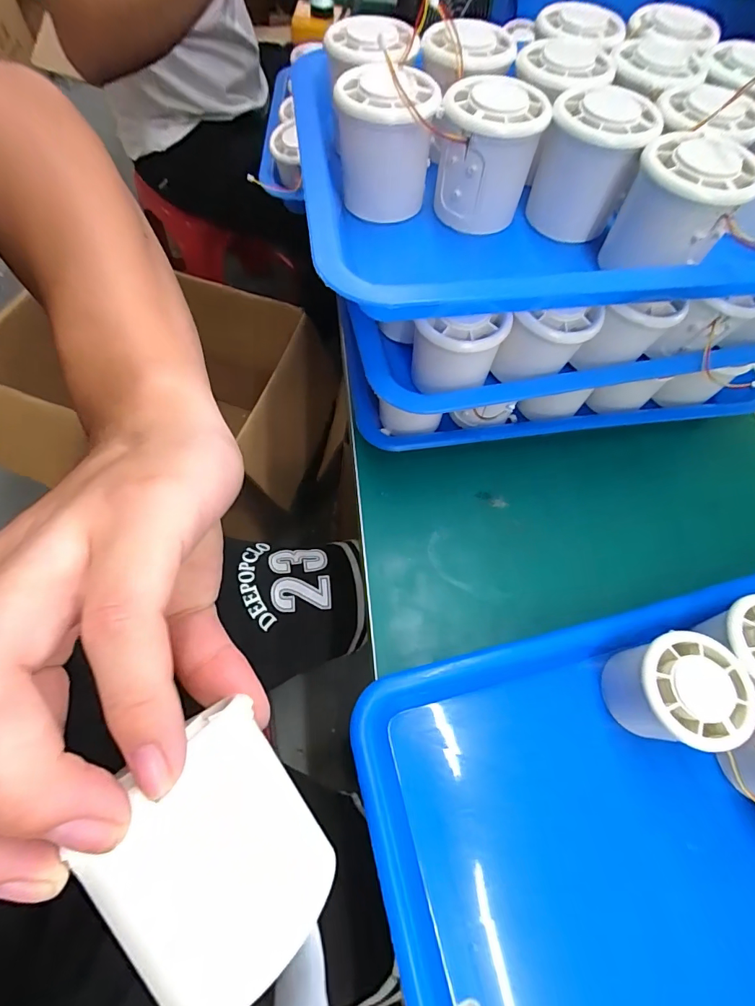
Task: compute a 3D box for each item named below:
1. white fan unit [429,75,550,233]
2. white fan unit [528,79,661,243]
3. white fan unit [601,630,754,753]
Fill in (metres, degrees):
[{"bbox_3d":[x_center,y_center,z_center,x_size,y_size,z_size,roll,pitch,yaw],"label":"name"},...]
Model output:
[{"bbox_3d":[0.062,-0.201,0.260,0.052,0.056,0.061,15,65,3],"label":"white fan unit"},{"bbox_3d":[0.122,-0.200,0.261,0.057,0.058,0.057,20,66,5],"label":"white fan unit"},{"bbox_3d":[0.167,0.108,0.254,0.054,0.053,0.055,1,65,-3],"label":"white fan unit"}]

